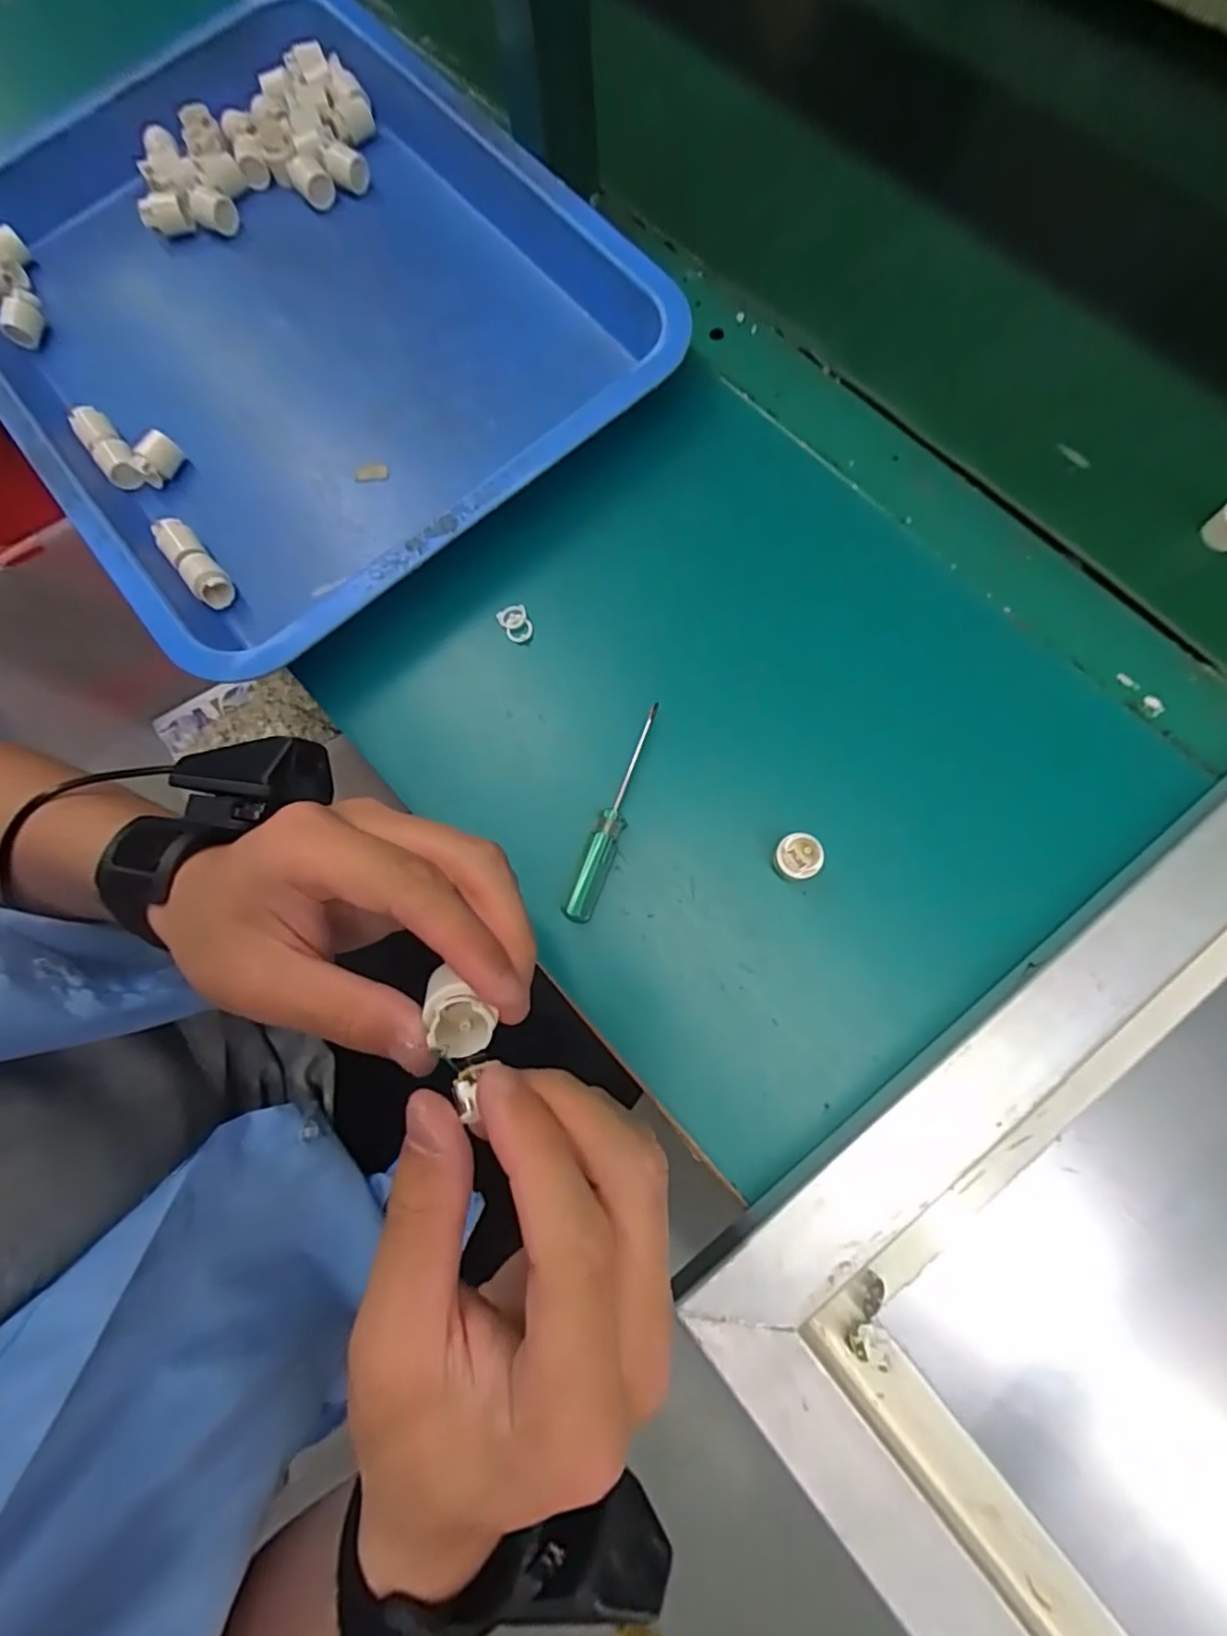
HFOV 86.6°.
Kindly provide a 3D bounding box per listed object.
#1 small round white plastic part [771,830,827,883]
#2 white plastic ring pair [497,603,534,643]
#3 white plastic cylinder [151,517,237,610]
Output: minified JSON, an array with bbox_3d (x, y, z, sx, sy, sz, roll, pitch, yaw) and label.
[{"bbox_3d":[0.087,0.018,0.311,0.022,0.016,0.021,20,79,8],"label":"small round white plastic part"},{"bbox_3d":[-0.055,-0.109,0.365,0.015,0.010,0.021,-30,77,-4],"label":"white plastic ring pair"},{"bbox_3d":[-0.241,-0.147,0.373,0.020,0.017,0.055,-38,76,-12],"label":"white plastic cylinder"}]

